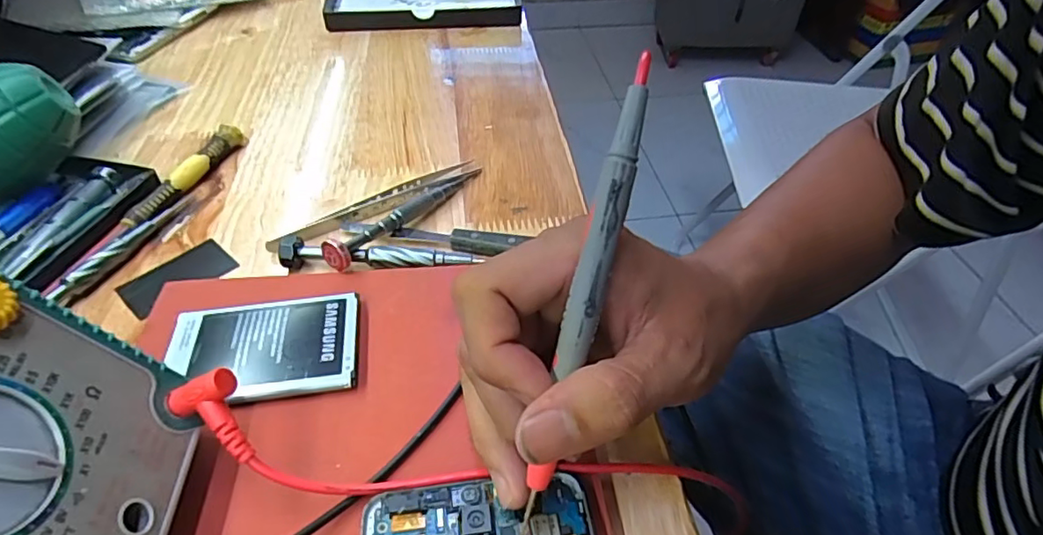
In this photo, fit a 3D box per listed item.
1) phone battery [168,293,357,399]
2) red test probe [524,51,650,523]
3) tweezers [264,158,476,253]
[{"bbox_3d":[-0.111,0.035,0.254,0.078,0.008,0.051,-4,44,-7],"label":"phone battery"},{"bbox_3d":[0.020,0.011,0.184,0.010,0.153,0.009,16,11,13],"label":"red test probe"},{"bbox_3d":[-0.082,-0.037,0.338,0.128,0.009,0.013,-29,52,-29],"label":"tweezers"}]

